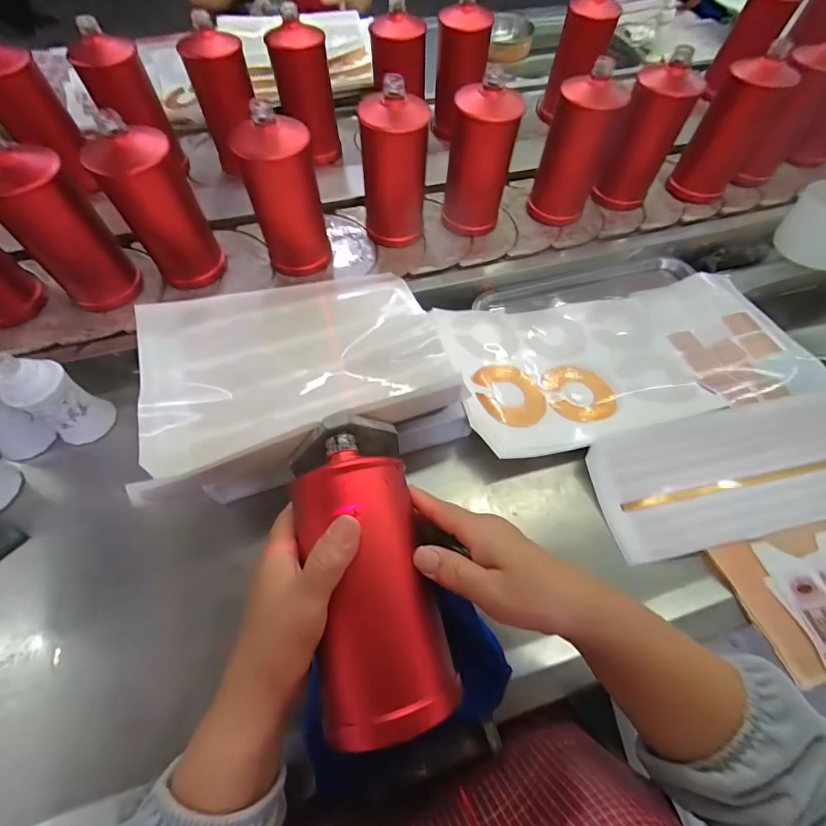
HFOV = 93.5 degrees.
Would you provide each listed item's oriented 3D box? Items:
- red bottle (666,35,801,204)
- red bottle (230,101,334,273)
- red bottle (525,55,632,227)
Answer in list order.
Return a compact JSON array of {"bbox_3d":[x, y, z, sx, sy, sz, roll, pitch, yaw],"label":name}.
[{"bbox_3d":[0.486,-0.433,0.597,0.087,0.173,0.092,36,66,18],"label":"red bottle"},{"bbox_3d":[-0.161,-0.269,0.495,0.082,0.175,0.072,4,60,1],"label":"red bottle"},{"bbox_3d":[0.233,-0.377,0.562,0.092,0.176,0.077,17,61,9],"label":"red bottle"}]

